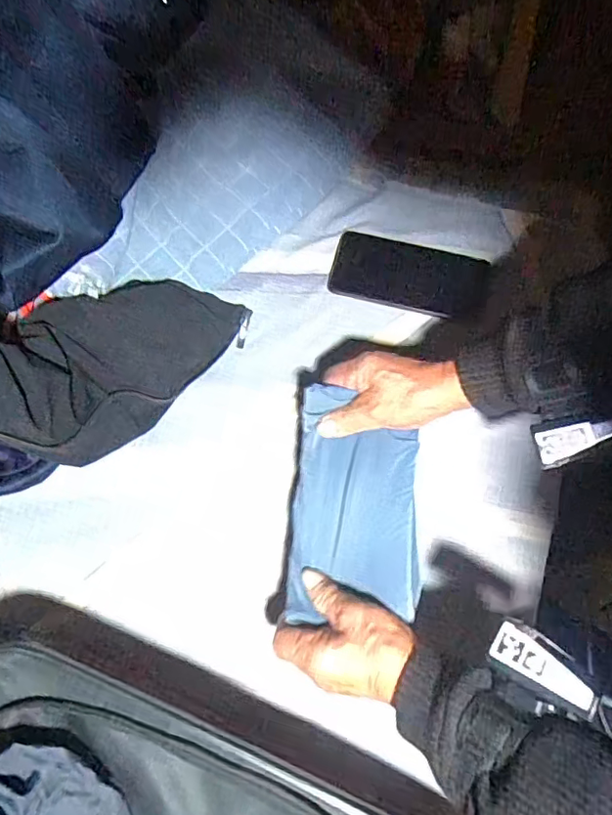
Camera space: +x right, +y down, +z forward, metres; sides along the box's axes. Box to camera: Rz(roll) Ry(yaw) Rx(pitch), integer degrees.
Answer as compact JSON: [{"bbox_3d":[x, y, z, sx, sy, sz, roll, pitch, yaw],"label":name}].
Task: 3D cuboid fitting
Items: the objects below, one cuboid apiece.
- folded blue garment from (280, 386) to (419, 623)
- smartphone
[{"bbox_3d":[0.044,0.085,0.485,0.109,0.032,0.193,4,75,3],"label":"folded blue garment"},{"bbox_3d":[0.113,-0.147,0.598,0.166,0.014,0.078,13,76,5],"label":"smartphone"}]

